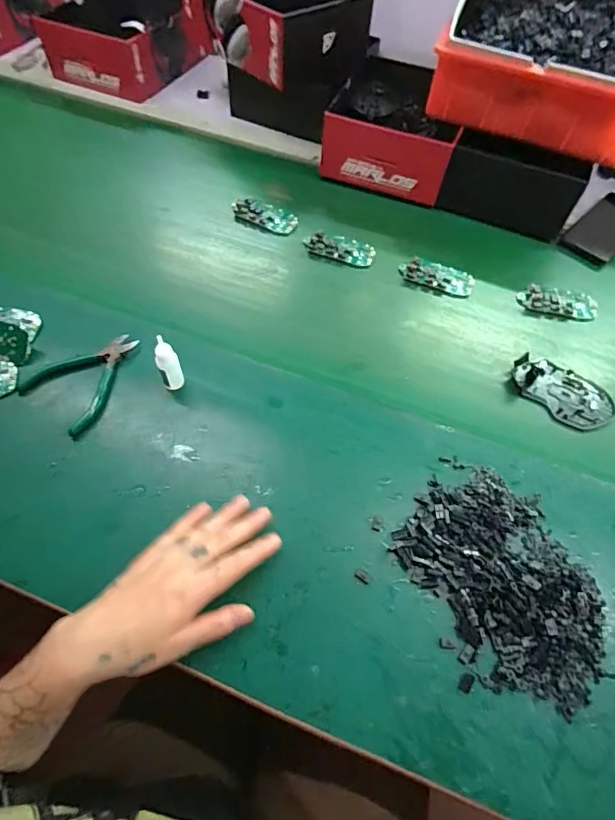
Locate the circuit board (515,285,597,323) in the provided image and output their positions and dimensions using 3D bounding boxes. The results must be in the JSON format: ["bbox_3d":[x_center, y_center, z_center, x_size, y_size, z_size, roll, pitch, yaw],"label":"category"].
[{"bbox_3d":[0.328,-0.139,0.597,0.100,0.014,0.042,11,59,4],"label":"circuit board"}]

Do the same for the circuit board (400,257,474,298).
[{"bbox_3d":[0.173,-0.179,0.612,0.097,0.013,0.047,19,60,9],"label":"circuit board"}]

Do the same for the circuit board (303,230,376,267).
[{"bbox_3d":[0.045,-0.225,0.633,0.097,0.014,0.040,16,60,7],"label":"circuit board"}]

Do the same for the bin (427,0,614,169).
[{"bbox_3d":[0.332,-0.477,0.604,0.277,0.147,0.187,23,59,10],"label":"bin"}]

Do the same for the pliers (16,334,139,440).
[{"bbox_3d":[-0.237,-0.040,0.491,0.091,0.009,0.121,30,62,14],"label":"pliers"}]

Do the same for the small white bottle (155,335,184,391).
[{"bbox_3d":[-0.142,-0.046,0.468,0.021,0.074,0.020,-13,61,-10],"label":"small white bottle"}]

